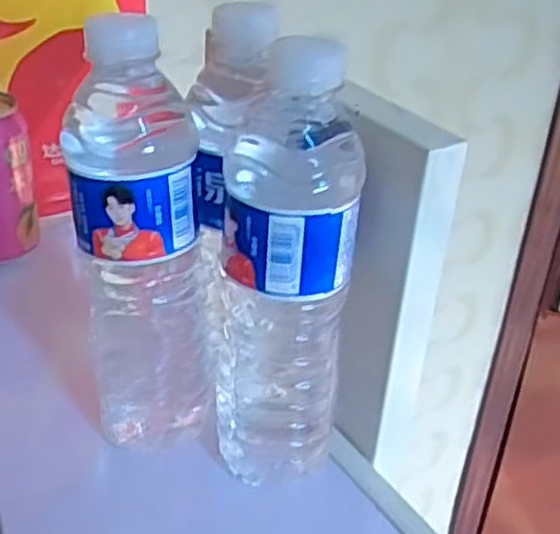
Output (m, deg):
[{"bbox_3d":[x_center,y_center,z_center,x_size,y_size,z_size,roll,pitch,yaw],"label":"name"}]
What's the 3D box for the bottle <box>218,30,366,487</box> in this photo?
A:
[{"bbox_3d":[0.004,0.005,0.380,0.059,0.223,0.062,6,32,4],"label":"bottle"}]

